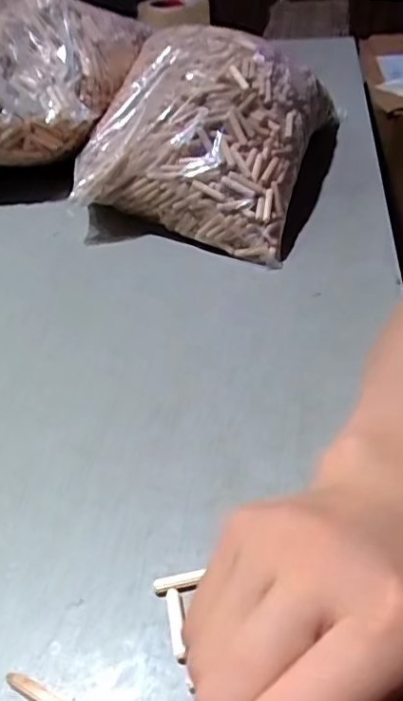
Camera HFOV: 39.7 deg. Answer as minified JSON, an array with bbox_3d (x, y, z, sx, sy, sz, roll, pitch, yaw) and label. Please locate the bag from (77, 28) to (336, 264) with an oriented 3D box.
[{"bbox_3d":[0.001,-0.226,0.544,0.213,0.128,0.288,10,43,15],"label":"bag"}]

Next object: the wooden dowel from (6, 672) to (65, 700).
[{"bbox_3d":[-0.067,0.139,0.227,0.031,0.004,0.007,18,46,23],"label":"wooden dowel"}]

